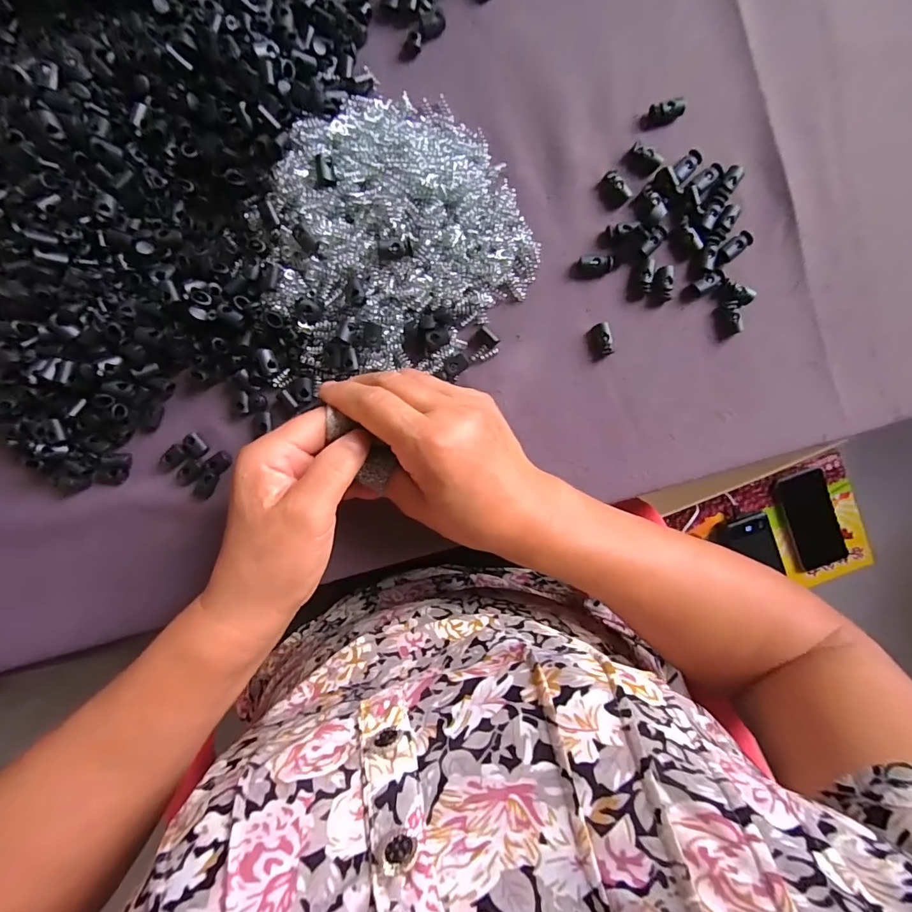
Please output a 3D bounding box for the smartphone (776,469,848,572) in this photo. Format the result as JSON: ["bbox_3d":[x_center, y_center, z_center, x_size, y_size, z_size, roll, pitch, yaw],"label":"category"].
[{"bbox_3d":[0.587,0.106,0.702,0.088,0.014,0.169,-19,91,3],"label":"smartphone"}]

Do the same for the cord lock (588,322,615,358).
[{"bbox_3d":[0.094,-0.075,0.277,0.014,0.007,0.021,-9,94,-2],"label":"cord lock"}]

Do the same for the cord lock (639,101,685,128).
[{"bbox_3d":[0.130,-0.216,0.270,0.026,0.005,0.011,-14,94,-2],"label":"cord lock"}]

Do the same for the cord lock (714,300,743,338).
[{"bbox_3d":[0.177,-0.089,0.277,0.013,0.007,0.022,-14,94,-2],"label":"cord lock"}]

